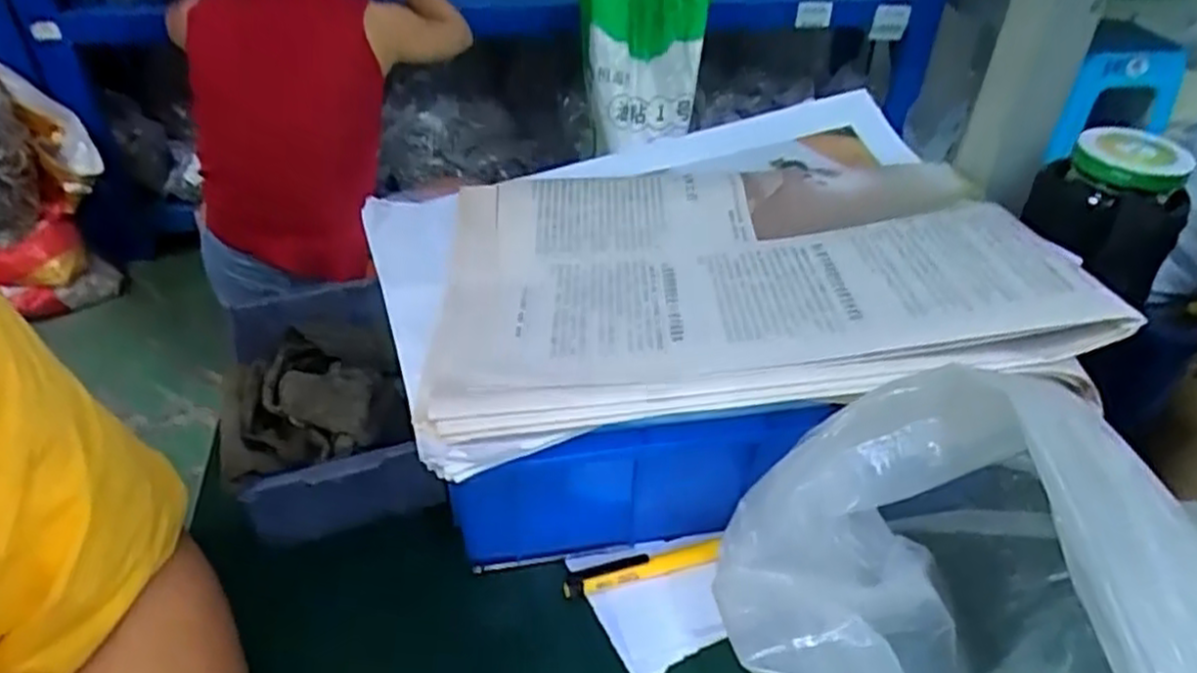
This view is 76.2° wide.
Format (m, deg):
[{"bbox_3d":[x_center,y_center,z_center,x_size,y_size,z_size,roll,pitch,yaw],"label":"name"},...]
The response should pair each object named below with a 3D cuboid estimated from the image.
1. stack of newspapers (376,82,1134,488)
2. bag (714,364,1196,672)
[{"bbox_3d":[0.037,-0.037,0.388,0.315,0.034,0.251,-11,36,0],"label":"stack of newspapers"},{"bbox_3d":[0.146,0.097,0.262,0.153,0.161,0.160,-27,46,-30],"label":"bag"}]

